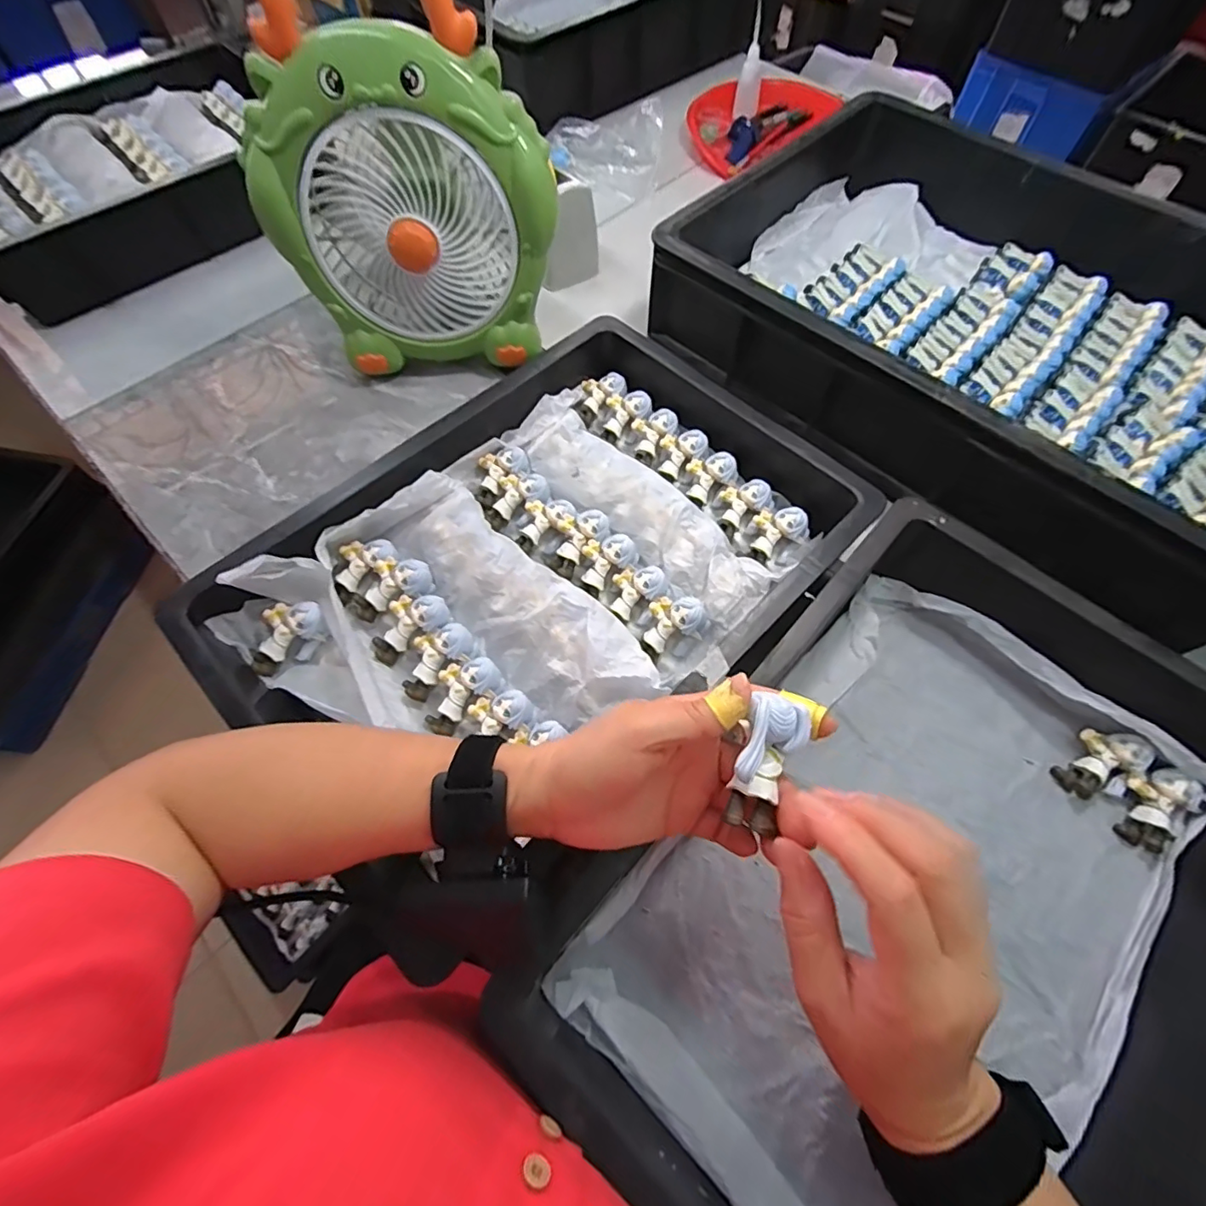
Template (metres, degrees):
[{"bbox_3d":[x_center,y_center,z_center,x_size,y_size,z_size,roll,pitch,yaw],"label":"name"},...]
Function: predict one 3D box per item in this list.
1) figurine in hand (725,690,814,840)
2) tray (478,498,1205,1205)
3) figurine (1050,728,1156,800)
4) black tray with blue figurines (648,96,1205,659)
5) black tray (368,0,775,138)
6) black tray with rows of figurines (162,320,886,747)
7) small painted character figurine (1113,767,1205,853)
[{"bbox_3d":[0.074,0.071,0.245,0.028,0.025,0.055,22,66,10],"label":"figurine in hand"},{"bbox_3d":[0.197,0.171,0.343,0.303,0.100,0.442,41,70,18],"label":"tray"},{"bbox_3d":[0.368,0.117,0.402,0.063,0.017,0.037,-36,68,6],"label":"figurine"},{"bbox_3d":[0.385,-0.276,0.544,0.576,0.109,0.424,41,71,18],"label":"black tray with blue figurines"},{"bbox_3d":[-0.046,-1.064,0.949,0.633,0.123,0.480,-41,70,-18],"label":"black tray"},{"bbox_3d":[-0.044,-0.028,0.431,0.447,0.067,0.318,-42,71,-18],"label":"black tray with rows of figurines"},{"bbox_3d":[0.394,0.146,0.386,0.037,0.018,0.060,34,92,16],"label":"small painted character figurine"}]

